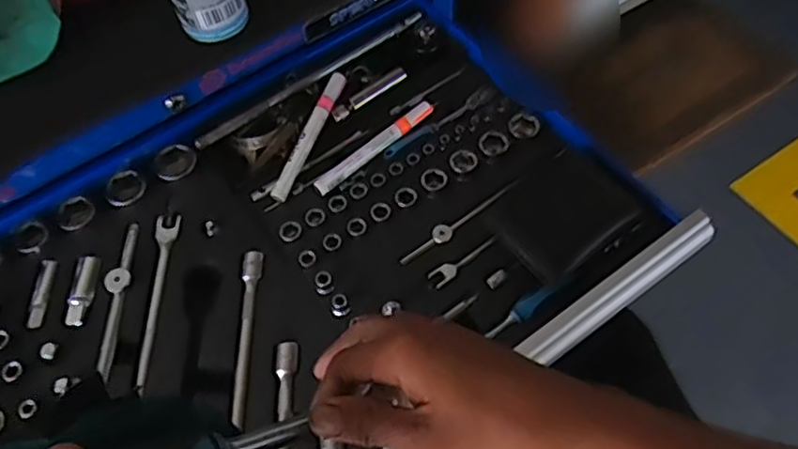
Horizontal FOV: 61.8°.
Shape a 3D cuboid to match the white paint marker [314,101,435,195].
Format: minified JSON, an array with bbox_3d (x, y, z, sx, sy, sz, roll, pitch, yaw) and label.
[{"bbox_3d":[-0.024,-0.076,0.647,0.139,0.013,0.017,-38,64,-18],"label":"white paint marker"}]

